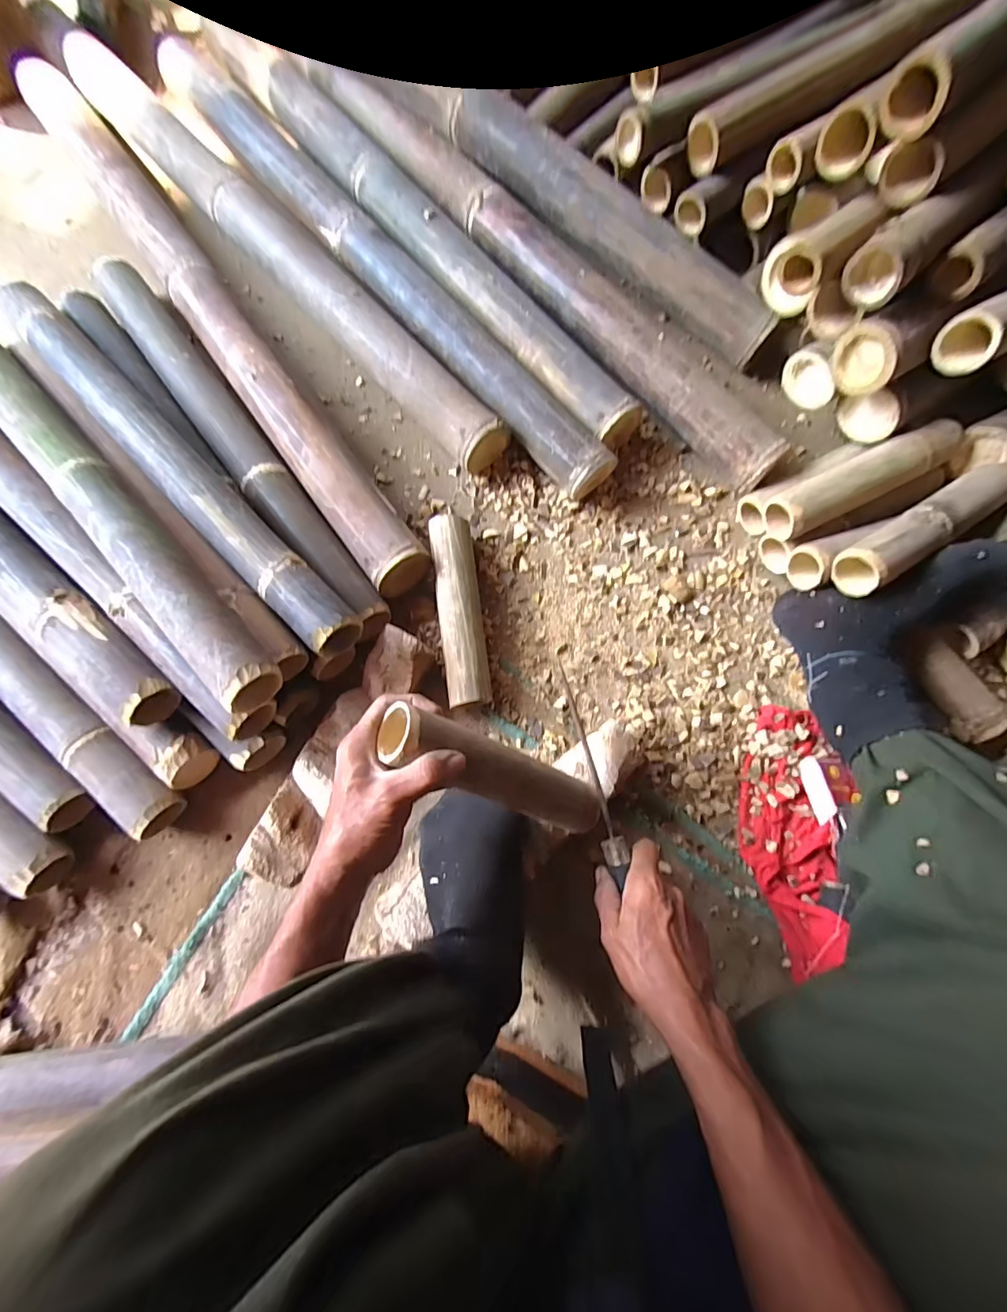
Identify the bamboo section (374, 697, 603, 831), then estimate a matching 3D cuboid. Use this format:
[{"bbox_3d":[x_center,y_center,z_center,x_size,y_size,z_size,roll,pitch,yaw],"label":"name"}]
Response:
[{"bbox_3d":[0.001,0.107,0.445,0.241,0.047,0.052,33,77,-31],"label":"bamboo section"}]

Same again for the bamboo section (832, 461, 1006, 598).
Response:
[{"bbox_3d":[0.472,-0.147,0.534,0.237,0.042,0.053,-32,80,-6],"label":"bamboo section"}]

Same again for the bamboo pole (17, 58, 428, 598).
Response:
[{"bbox_3d":[-0.415,-0.488,0.698,0.079,0.081,1.010,-36,79,-7],"label":"bamboo pole"}]

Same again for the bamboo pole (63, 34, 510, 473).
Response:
[{"bbox_3d":[-0.355,-0.620,0.731,0.083,0.080,0.987,-42,81,-8],"label":"bamboo pole"}]

